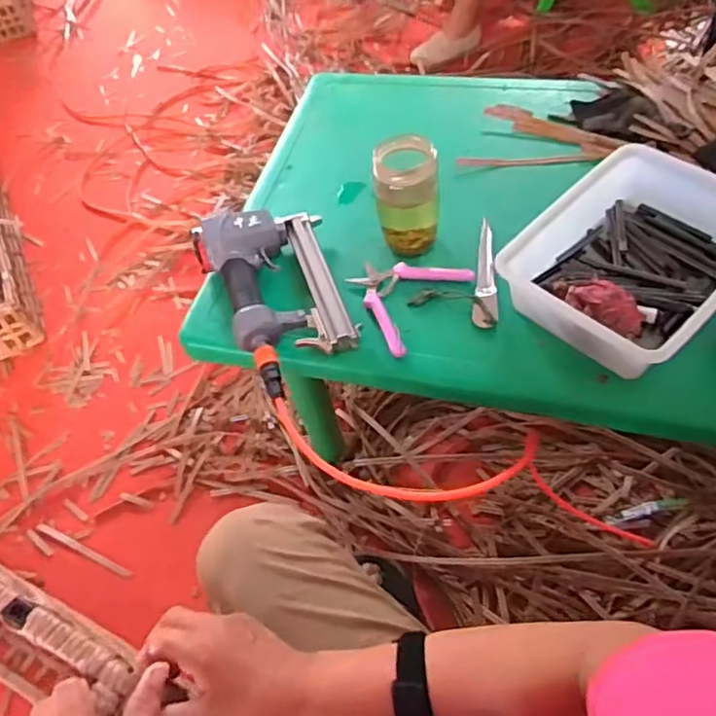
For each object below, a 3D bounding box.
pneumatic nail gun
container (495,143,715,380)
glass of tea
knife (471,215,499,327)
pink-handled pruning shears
[{"bbox_3d":[-0.107,-0.096,0.751,0.159,0.041,0.232,-17,56,-4],"label":"pneumatic nail gun"},{"bbox_3d":[0.312,-0.112,0.695,0.270,0.075,0.209,-40,60,-19],"label":"container"},{"bbox_3d":[0.059,-0.196,0.751,0.079,0.136,0.072,-2,56,7],"label":"glass of tea"},{"bbox_3d":[0.156,-0.107,0.753,0.029,0.015,0.177,2,56,6],"label":"knife"},{"bbox_3d":[0.048,-0.079,0.748,0.122,0.017,0.148,31,65,25],"label":"pink-handled pruning shears"}]

